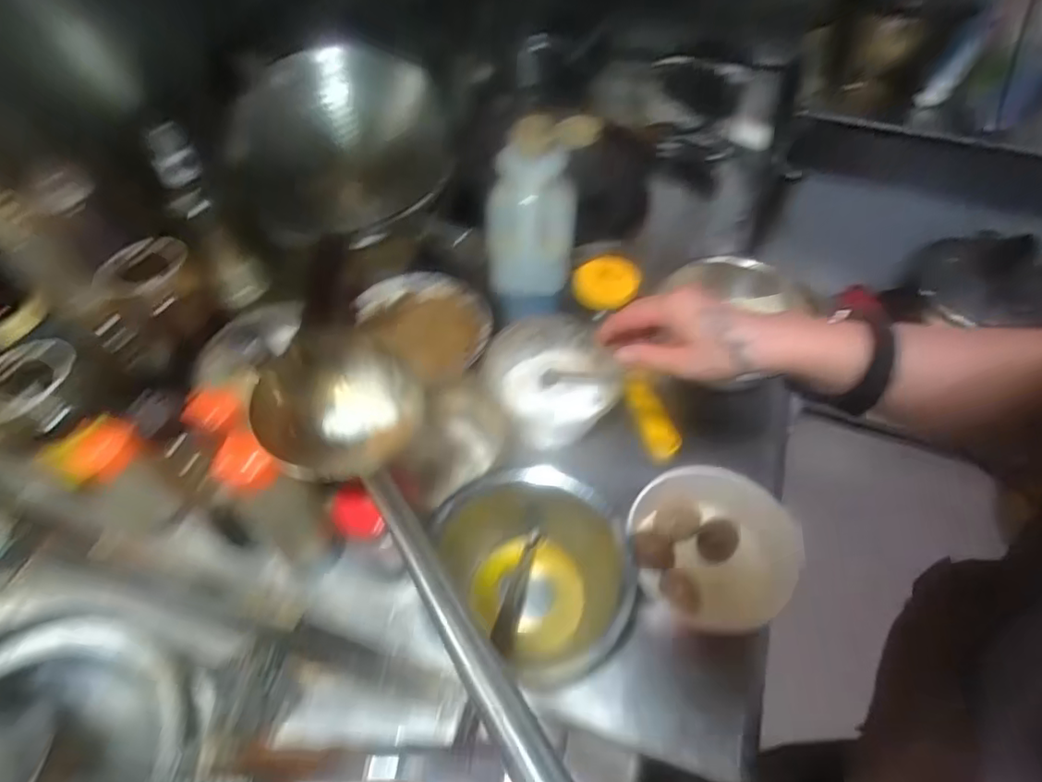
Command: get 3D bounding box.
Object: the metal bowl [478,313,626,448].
[{"bbox_3d":[0.035,-0.013,0.710,0.155,0.075,0.145,0,53,0],"label":"metal bowl"}]

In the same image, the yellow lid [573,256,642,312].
[{"bbox_3d":[0.101,-0.135,0.704,0.084,0.026,0.071,3,60,-11],"label":"yellow lid"}]

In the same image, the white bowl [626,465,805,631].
[{"bbox_3d":[0.199,0.159,0.591,0.159,0.080,0.152,0,53,0],"label":"white bowl"}]

